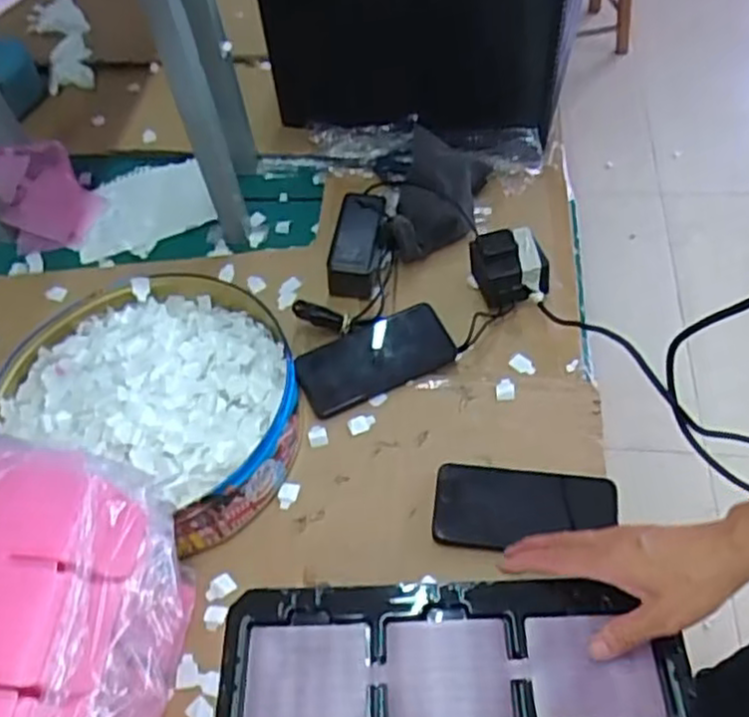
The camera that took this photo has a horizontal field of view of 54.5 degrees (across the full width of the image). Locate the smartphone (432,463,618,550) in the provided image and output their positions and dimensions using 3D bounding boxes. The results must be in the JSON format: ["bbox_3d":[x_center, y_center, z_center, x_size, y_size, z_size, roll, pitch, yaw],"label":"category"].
[{"bbox_3d":[0.139,0.139,0.681,0.163,0.015,0.081,3,54,8],"label":"smartphone"}]

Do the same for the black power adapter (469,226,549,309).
[{"bbox_3d":[0.151,-0.100,0.827,0.081,0.056,0.081,-3,54,4],"label":"black power adapter"}]

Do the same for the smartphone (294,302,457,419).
[{"bbox_3d":[0.001,-0.002,0.787,0.170,0.015,0.079,-23,71,-12],"label":"smartphone"}]

